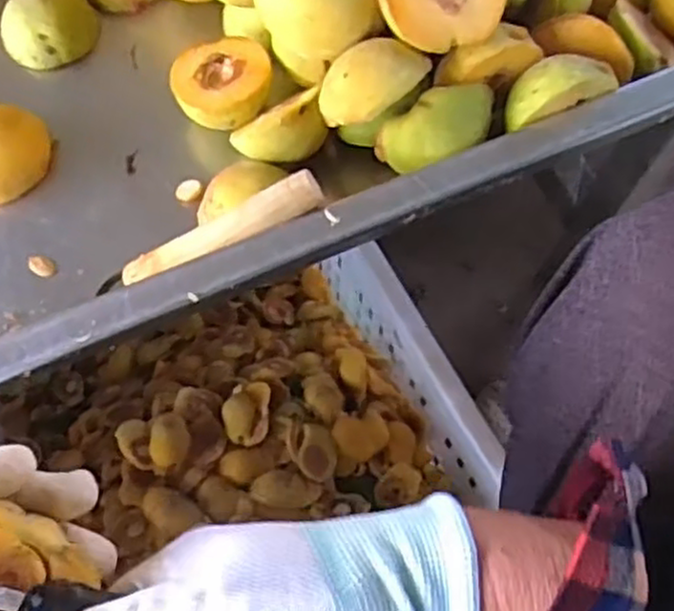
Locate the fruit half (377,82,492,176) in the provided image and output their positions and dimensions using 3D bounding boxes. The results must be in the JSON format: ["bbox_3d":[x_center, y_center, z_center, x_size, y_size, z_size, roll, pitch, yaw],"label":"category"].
[{"bbox_3d":[0.057,-0.094,0.401,0.062,0.040,0.029,-15,70,-7],"label":"fruit half"}]

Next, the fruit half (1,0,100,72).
[{"bbox_3d":[-0.183,-0.175,0.476,0.059,0.039,0.049,-28,72,-11],"label":"fruit half"}]

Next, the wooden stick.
[{"bbox_3d":[-0.060,-0.037,0.386,0.112,0.014,0.019,-23,70,12],"label":"wooden stick"}]

